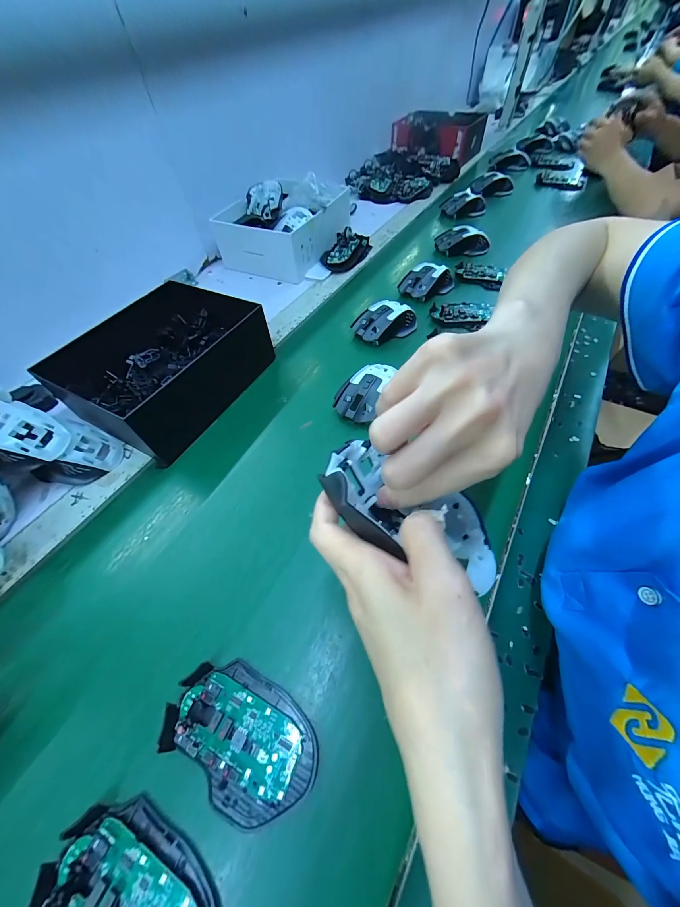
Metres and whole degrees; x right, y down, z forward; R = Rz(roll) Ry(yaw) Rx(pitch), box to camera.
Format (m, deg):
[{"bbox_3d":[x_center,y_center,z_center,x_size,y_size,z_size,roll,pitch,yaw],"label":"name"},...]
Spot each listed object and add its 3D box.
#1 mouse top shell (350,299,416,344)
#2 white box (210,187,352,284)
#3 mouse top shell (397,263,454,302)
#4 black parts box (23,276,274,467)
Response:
[{"bbox_3d":[0.075,-0.211,0.495,0.108,0.036,0.058,-21,57,-10],"label":"mouse top shell"},{"bbox_3d":[-0.109,-0.485,0.665,0.199,0.086,0.267,23,60,18],"label":"white box"},{"bbox_3d":[0.160,-0.310,0.558,0.102,0.038,0.052,-26,58,-13],"label":"mouse top shell"},{"bbox_3d":[-0.235,-0.129,0.427,0.196,0.084,0.222,26,62,20],"label":"black parts box"}]

